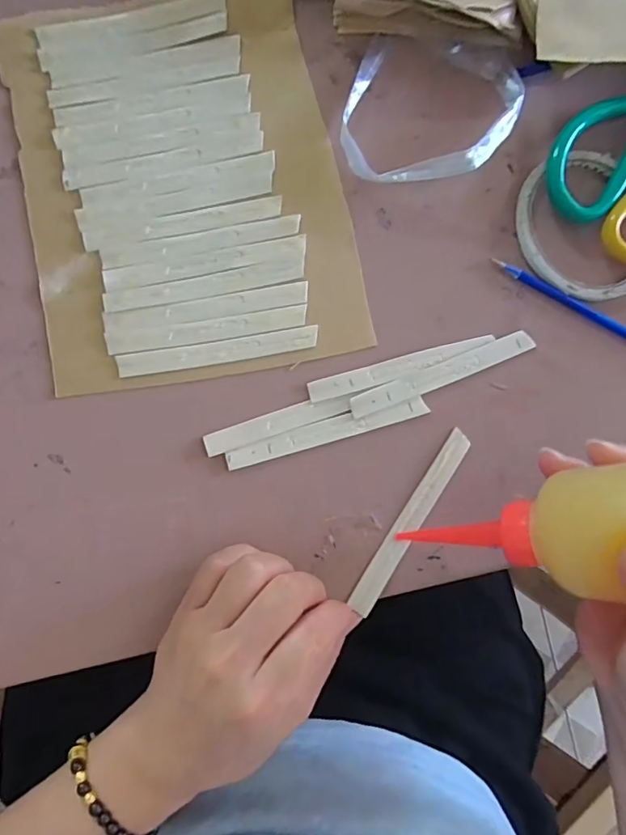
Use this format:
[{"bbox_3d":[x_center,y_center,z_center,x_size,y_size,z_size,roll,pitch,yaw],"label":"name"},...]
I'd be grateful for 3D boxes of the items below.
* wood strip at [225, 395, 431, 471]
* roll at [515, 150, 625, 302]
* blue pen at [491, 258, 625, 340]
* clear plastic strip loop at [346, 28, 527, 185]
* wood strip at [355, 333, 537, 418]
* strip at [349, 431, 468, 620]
[{"bbox_3d":[0.009,0.008,0.293,0.116,0.004,0.012,-16,85,-5],"label":"wood strip"},{"bbox_3d":[0.166,-0.116,0.314,0.086,0.004,0.092,0,83,-3],"label":"roll"},{"bbox_3d":[0.155,-0.068,0.308,0.106,0.004,0.006,30,83,1],"label":"blue pen"},{"bbox_3d":[0.072,-0.187,0.310,0.102,0.024,0.106,0,83,-3],"label":"clear plastic strip loop"},{"bbox_3d":[0.075,-0.026,0.301,0.113,0.004,0.013,-22,85,-5],"label":"wood strip"},{"bbox_3d":[0.055,0.057,0.291,0.014,0.004,0.113,32,82,1],"label":"strip"}]

